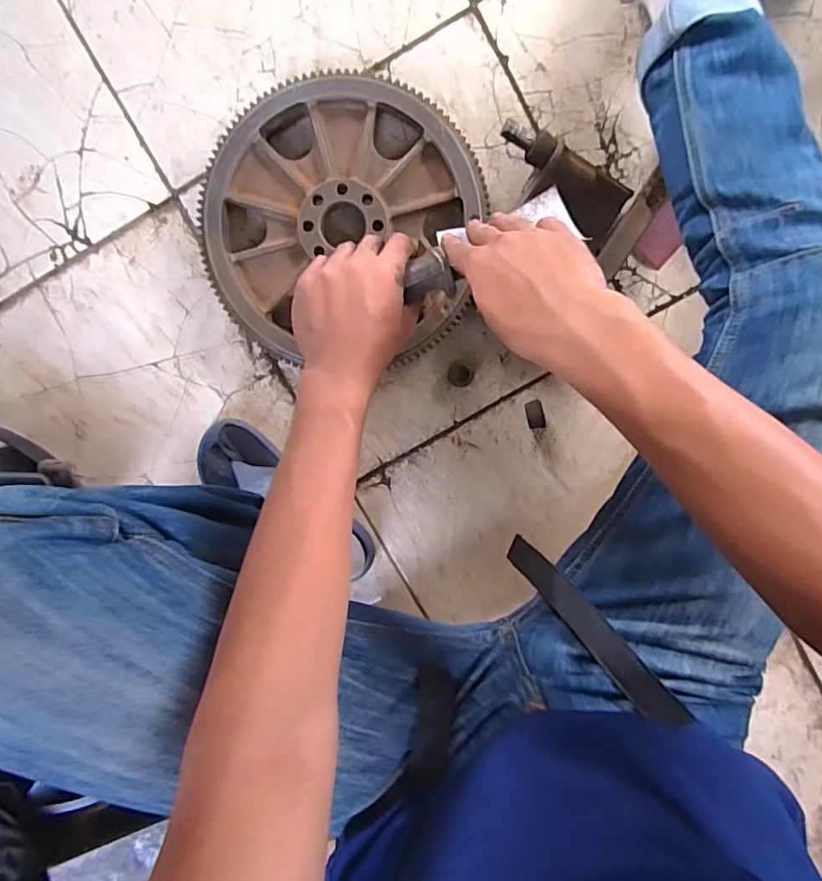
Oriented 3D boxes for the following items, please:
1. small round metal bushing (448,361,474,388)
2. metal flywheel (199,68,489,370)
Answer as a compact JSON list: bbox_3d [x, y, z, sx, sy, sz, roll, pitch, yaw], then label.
[{"bbox_3d":[0.060,-0.081,0.644,0.030,0.016,0.030,0,100,2],"label":"small round metal bushing"},{"bbox_3d":[-0.079,-0.247,0.605,0.308,0.051,0.294,12,100,0],"label":"metal flywheel"}]

